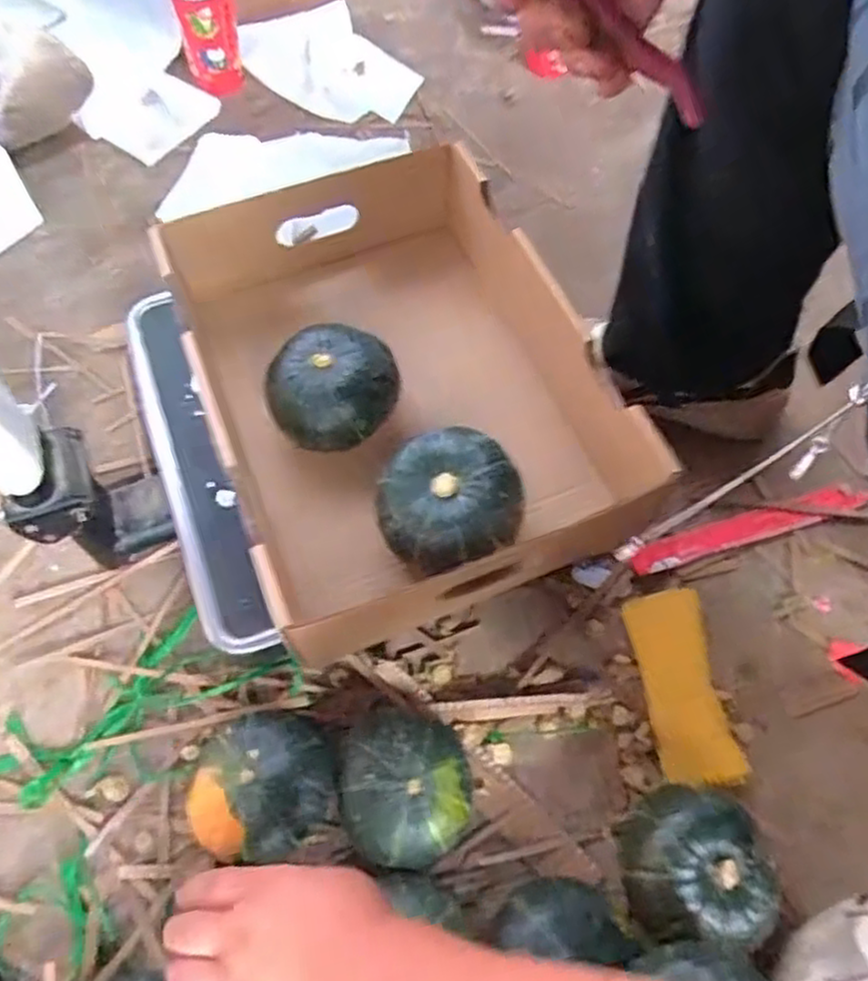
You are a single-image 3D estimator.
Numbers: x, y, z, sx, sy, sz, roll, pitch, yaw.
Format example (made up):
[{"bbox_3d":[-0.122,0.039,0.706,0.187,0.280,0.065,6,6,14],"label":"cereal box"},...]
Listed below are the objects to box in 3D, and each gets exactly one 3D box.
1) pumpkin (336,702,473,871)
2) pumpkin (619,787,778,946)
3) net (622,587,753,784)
[{"bbox_3d":[-0.021,0.201,0.492,0.089,0.061,0.102,-9,61,-5],"label":"pumpkin"},{"bbox_3d":[0.163,0.243,0.467,0.085,0.061,0.090,0,61,0],"label":"pumpkin"},{"bbox_3d":[0.190,0.146,0.550,0.059,0.010,0.144,-5,61,-3],"label":"net"}]

